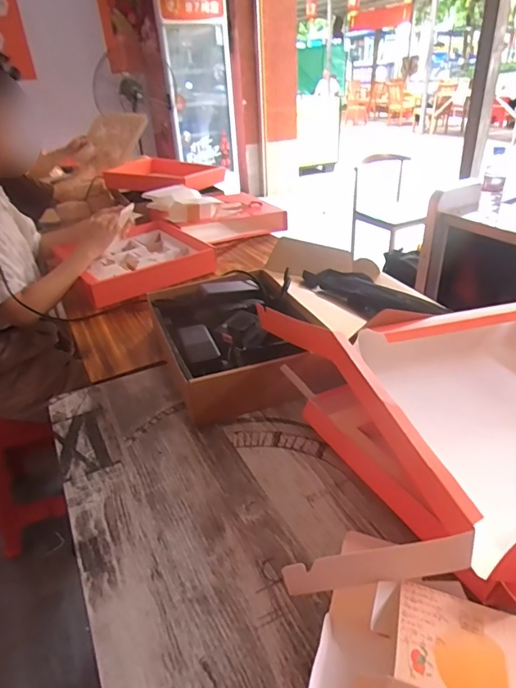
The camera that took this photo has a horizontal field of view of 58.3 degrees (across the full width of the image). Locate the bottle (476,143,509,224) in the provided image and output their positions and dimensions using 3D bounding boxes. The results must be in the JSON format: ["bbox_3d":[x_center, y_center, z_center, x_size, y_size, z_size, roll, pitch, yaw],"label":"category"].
[{"bbox_3d":[0.622,-0.420,1.228,0.060,0.190,0.054,10,34,24],"label":"bottle"}]

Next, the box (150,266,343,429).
[{"bbox_3d":[-0.038,-0.023,0.868,0.270,0.087,0.401,-14,32,-14],"label":"box"}]

